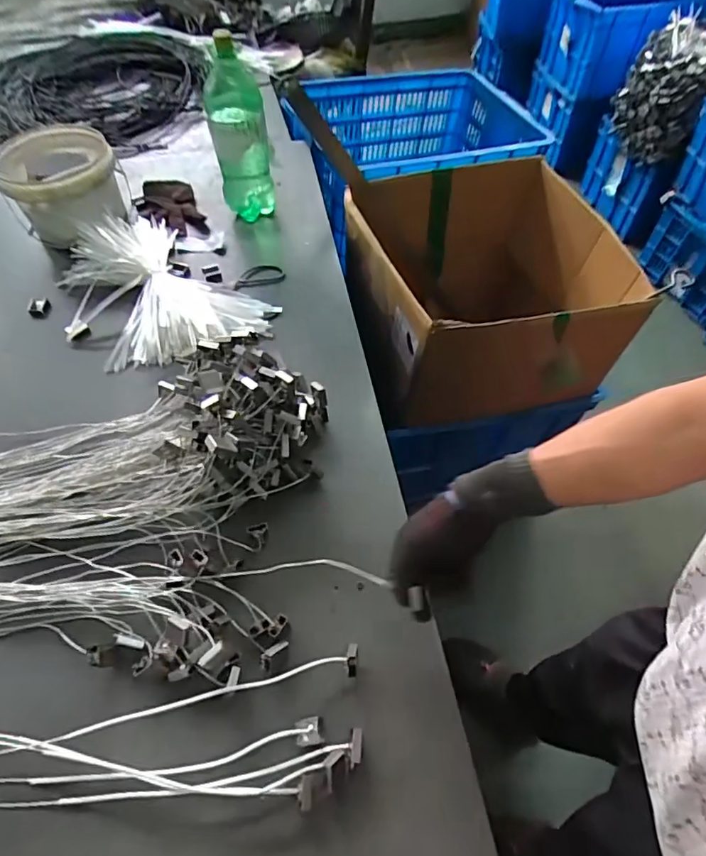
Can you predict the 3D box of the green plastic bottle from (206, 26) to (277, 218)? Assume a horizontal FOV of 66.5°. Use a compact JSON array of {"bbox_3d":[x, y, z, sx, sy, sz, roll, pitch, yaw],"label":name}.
[{"bbox_3d":[-0.218,-0.565,1.044,0.108,0.294,0.097,-8,58,-5],"label":"green plastic bottle"}]

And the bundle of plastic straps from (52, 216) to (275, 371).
[{"bbox_3d":[-0.367,-0.253,0.985,0.412,0.067,0.294,40,66,22],"label":"bundle of plastic straps"}]

